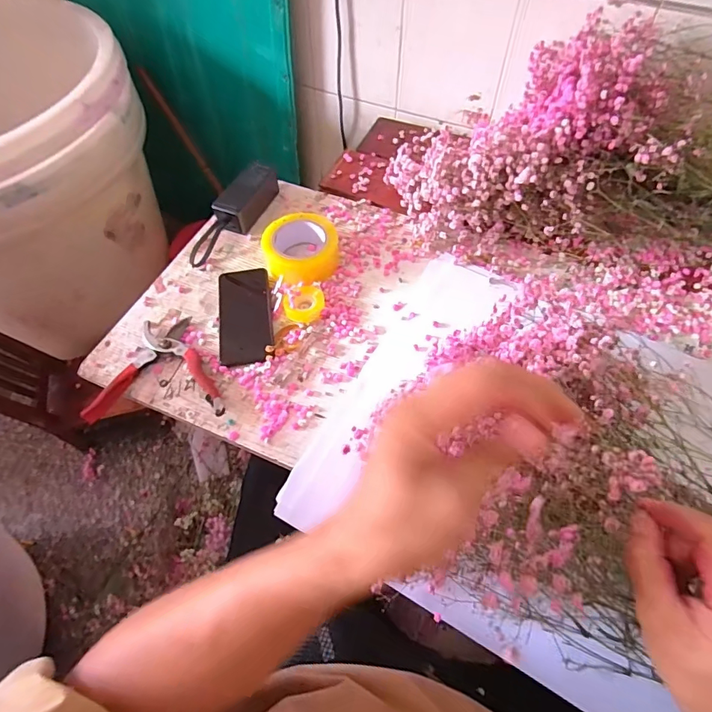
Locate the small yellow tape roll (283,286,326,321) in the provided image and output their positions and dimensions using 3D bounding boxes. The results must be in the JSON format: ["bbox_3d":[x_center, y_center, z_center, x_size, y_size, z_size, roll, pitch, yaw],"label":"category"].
[{"bbox_3d":[-0.073,-0.076,0.645,0.045,0.022,0.058,40,66,22],"label":"small yellow tape roll"}]

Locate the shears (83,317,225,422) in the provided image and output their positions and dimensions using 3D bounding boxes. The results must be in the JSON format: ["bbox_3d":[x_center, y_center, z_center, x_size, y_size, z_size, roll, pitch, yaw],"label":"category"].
[{"bbox_3d":[-0.258,0.009,0.600,0.176,0.022,0.155,-1,58,0],"label":"shears"}]

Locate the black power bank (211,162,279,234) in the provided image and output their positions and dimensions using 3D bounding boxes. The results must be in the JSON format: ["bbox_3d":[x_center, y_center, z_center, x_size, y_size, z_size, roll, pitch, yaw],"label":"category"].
[{"bbox_3d":[-0.186,-0.269,0.761,0.052,0.054,0.136,23,61,14],"label":"black power bank"}]

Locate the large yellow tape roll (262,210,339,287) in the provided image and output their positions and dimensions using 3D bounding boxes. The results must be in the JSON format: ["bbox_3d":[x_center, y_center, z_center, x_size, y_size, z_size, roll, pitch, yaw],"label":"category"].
[{"bbox_3d":[-0.084,-0.169,0.693,0.118,0.058,0.129,-7,58,-4],"label":"large yellow tape roll"}]

